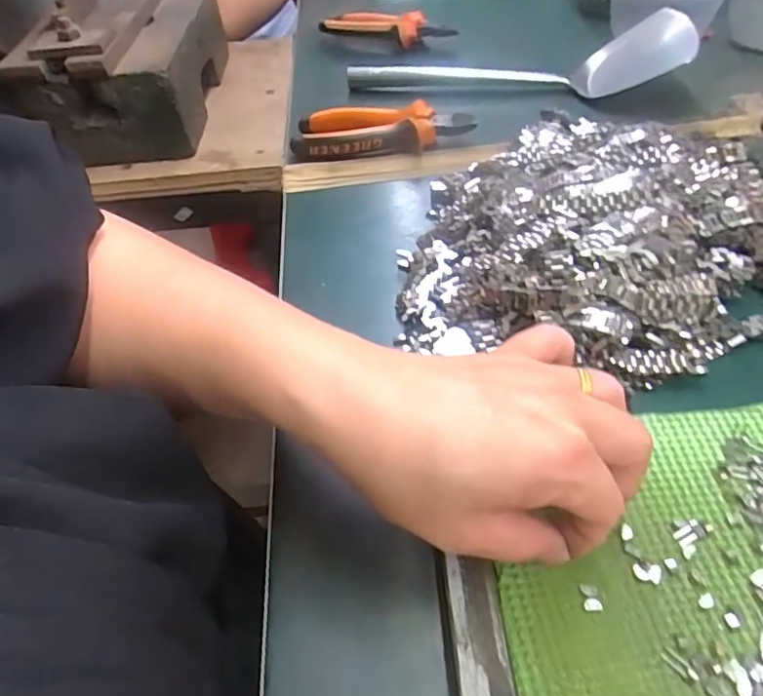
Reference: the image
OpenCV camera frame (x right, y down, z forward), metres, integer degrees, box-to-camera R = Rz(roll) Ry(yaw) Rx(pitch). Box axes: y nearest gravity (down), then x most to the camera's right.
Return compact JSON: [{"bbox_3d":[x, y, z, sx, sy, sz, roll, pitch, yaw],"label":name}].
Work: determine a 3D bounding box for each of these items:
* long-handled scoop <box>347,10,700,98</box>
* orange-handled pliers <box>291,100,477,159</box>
[{"bbox_3d":[0.122,-0.274,0.516,0.303,0.053,0.095,9,51,12],"label":"long-handled scoop"},{"bbox_3d":[0.000,-0.183,0.466,0.147,0.028,0.052,-5,49,3],"label":"orange-handled pliers"}]

